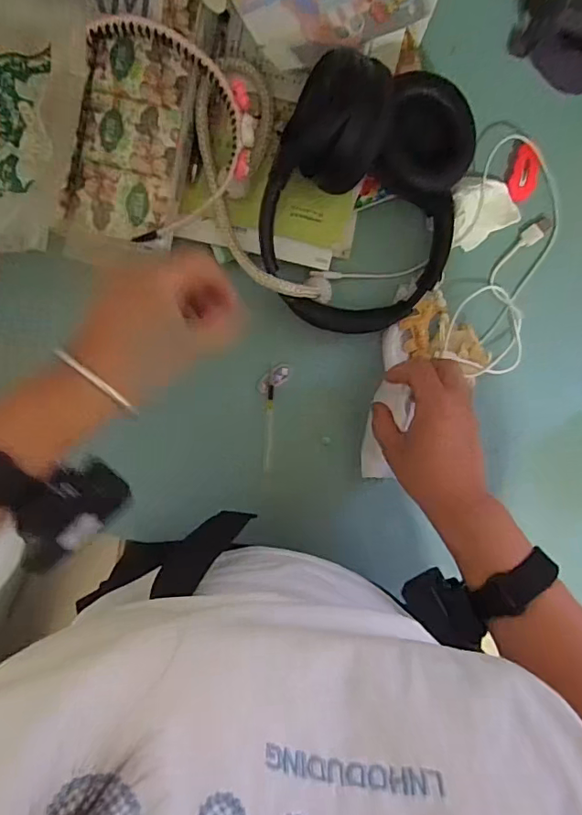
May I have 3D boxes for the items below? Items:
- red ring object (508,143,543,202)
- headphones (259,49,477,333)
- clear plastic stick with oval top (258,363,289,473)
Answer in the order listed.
[{"bbox_3d":[0.211,-0.210,0.455,0.025,0.004,0.046,13,110,7],"label":"red ring object"},{"bbox_3d":[0.059,-0.162,0.411,0.157,0.095,0.190,7,97,-2],"label":"headphones"},{"bbox_3d":[-0.023,0.007,0.482,0.026,0.013,0.100,11,97,-2],"label":"clear plastic stick with oval top"}]

